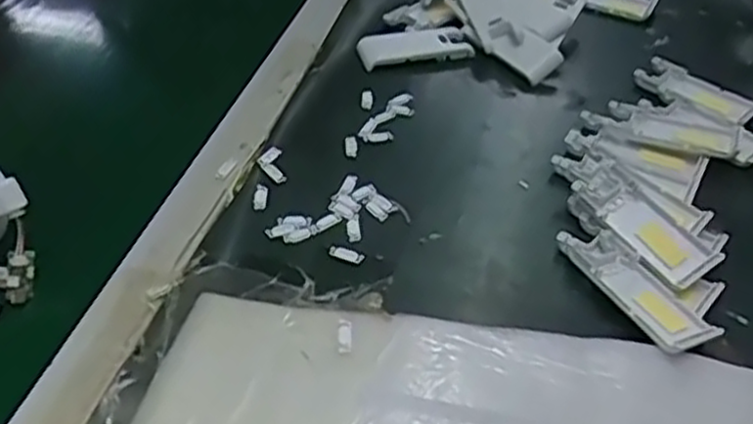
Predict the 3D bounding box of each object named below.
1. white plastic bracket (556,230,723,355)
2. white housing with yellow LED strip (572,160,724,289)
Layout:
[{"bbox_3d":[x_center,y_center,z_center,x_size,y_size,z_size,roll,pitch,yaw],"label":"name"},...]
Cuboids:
[{"bbox_3d":[0.167,0.046,0.487,0.041,0.008,0.111,-18,49,-21],"label":"white plastic bracket"},{"bbox_3d":[0.187,0.008,0.529,0.044,0.008,0.106,-33,59,-15],"label":"white housing with yellow LED strip"}]

